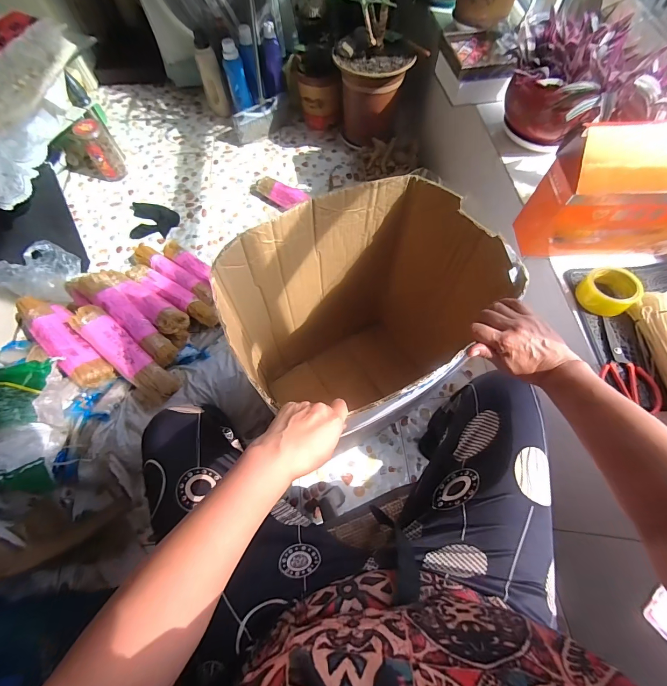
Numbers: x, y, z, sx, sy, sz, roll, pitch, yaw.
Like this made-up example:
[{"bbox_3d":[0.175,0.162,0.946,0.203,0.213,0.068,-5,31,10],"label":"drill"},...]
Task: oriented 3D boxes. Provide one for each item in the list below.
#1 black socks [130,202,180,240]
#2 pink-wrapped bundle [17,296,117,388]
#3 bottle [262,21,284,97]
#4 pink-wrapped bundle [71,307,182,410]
[{"bbox_3d":[-0.693,-0.478,1.305,0.186,0.011,0.171,-3,66,-1],"label":"black socks"},{"bbox_3d":[-0.757,-0.011,0.942,0.342,0.101,0.097,42,72,17],"label":"pink-wrapped bundle"},{"bbox_3d":[-0.250,-1.160,1.382,0.068,0.234,0.075,1,29,1],"label":"bottle"},{"bbox_3d":[-0.579,0.029,0.921,0.348,0.065,0.107,43,72,2],"label":"pink-wrapped bundle"}]

